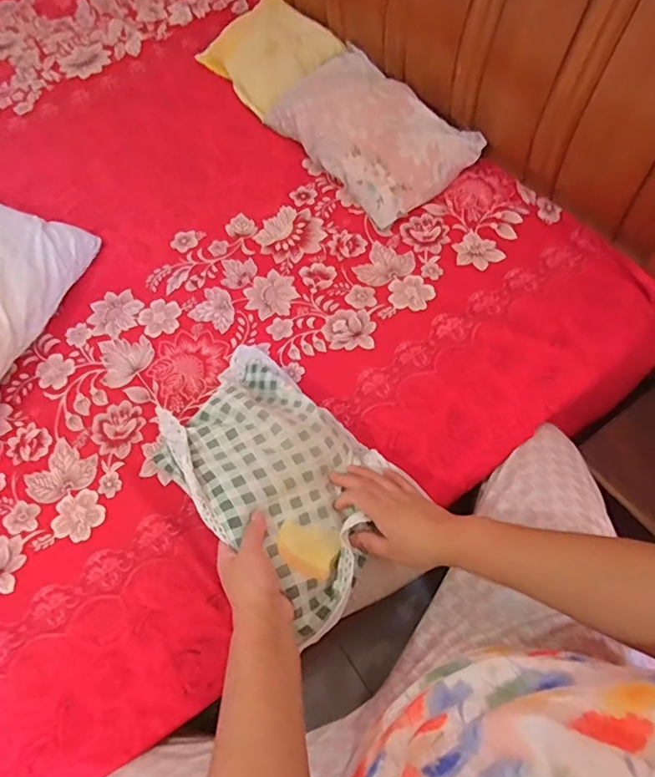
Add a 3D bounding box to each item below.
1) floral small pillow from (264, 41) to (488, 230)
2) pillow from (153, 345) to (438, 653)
[{"bbox_3d":[0.077,-0.486,0.971,0.223,0.101,0.376,-33,64,-14],"label":"floral small pillow"},{"bbox_3d":[-0.058,0.094,0.644,0.210,0.112,0.383,-39,65,-17],"label":"pillow"}]

